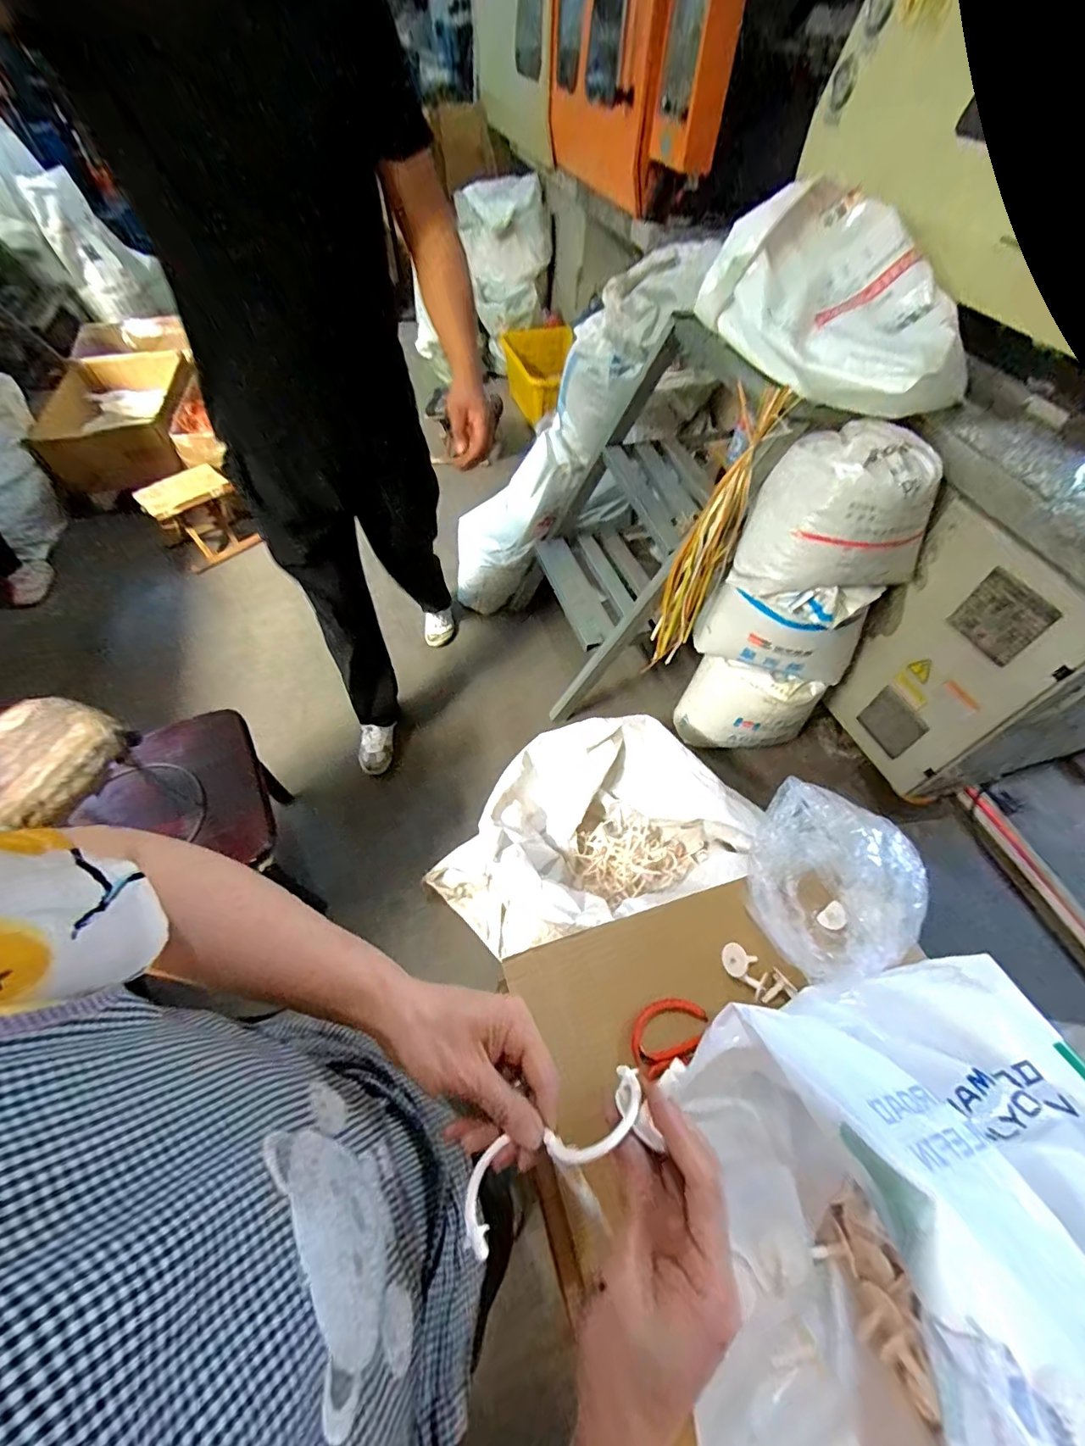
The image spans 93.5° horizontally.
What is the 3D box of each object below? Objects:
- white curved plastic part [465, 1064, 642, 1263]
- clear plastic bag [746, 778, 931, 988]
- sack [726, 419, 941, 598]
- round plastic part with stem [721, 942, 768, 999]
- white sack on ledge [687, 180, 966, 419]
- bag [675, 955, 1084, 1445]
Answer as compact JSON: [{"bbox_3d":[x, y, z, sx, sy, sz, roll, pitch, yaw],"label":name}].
[{"bbox_3d":[0.007,0.225,0.268,0.108,0.042,0.010,-30,97,-7],"label":"white curved plastic part"},{"bbox_3d":[0.321,0.171,0.582,0.171,0.126,0.207,-21,59,-15],"label":"clear plastic bag"},{"bbox_3d":[0.637,-0.432,1.104,0.308,0.287,0.259,-21,59,-15],"label":"sack"},{"bbox_3d":[0.229,0.274,0.575,0.052,0.024,0.040,39,63,22],"label":"round plastic part with stem"},{"bbox_3d":[0.619,-0.844,1.036,0.353,0.245,0.498,-30,62,-21],"label":"white sack on ledge"},{"bbox_3d":[0.307,0.416,0.360,0.375,0.229,0.410,-8,56,-8],"label":"bag"}]

